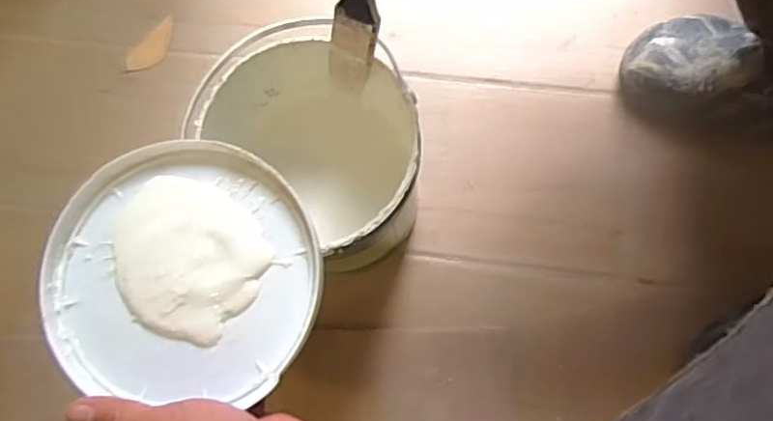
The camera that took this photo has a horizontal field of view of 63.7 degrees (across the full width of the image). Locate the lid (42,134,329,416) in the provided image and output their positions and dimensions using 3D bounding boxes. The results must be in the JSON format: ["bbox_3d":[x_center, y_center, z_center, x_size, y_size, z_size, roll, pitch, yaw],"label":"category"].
[{"bbox_3d":[-0.128,0.035,0.393,0.166,0.011,0.156,0,78,1],"label":"lid"}]

